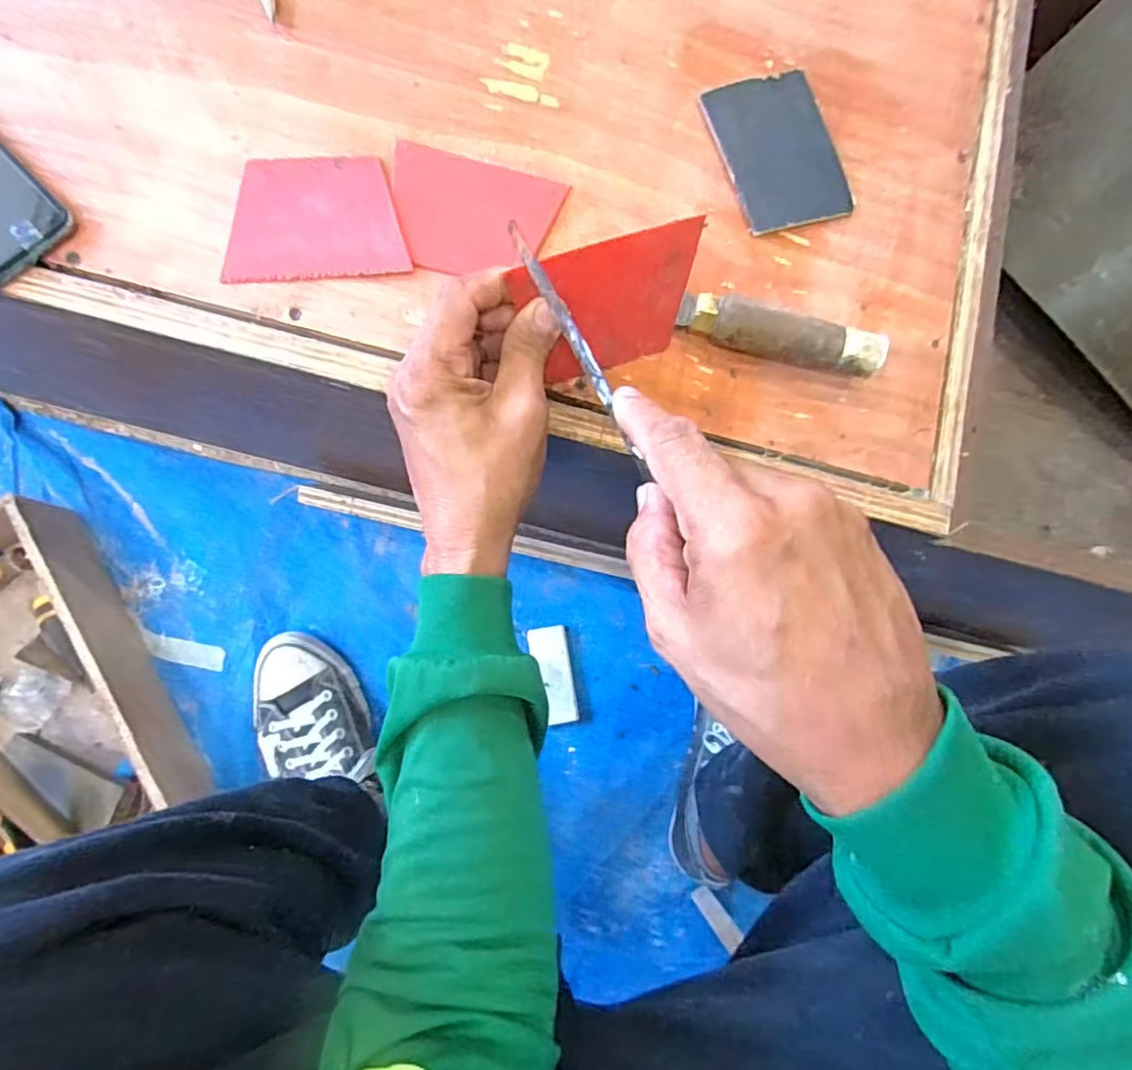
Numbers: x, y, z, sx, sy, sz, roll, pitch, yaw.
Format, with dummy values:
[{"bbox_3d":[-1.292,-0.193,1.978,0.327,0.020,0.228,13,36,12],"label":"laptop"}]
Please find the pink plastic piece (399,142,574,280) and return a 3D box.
[{"bbox_3d":[-0.059,-0.200,0.389,0.103,0.004,0.079,12,80,-7],"label":"pink plastic piece"}]

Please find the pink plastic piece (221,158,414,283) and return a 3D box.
[{"bbox_3d":[-0.153,-0.194,0.377,0.103,0.005,0.080,-6,82,-3],"label":"pink plastic piece"}]

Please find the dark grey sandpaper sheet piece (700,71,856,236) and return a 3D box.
[{"bbox_3d":[0.143,-0.256,0.413,0.077,0.005,0.107,-17,84,-8],"label":"dark grey sandpaper sheet piece"}]

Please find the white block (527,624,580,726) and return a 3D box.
[{"bbox_3d":[-0.012,0.153,0.675,0.041,0.020,0.105,-11,83,-7],"label":"white block"}]

